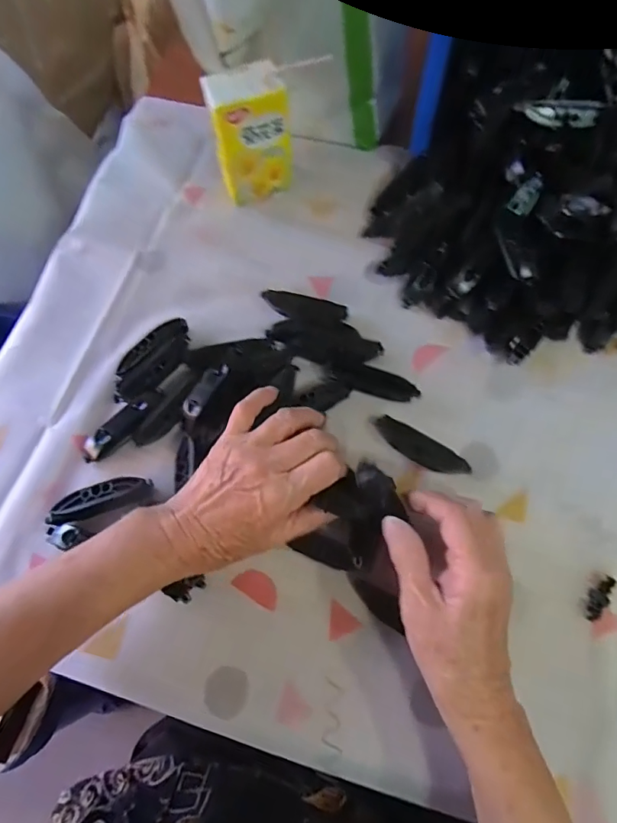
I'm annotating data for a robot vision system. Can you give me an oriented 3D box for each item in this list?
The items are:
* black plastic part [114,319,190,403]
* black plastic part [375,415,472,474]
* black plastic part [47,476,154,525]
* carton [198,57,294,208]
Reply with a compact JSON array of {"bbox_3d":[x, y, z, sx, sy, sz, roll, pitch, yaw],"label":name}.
[{"bbox_3d":[-0.138,-0.046,0.417,0.037,0.021,0.088,32,74,13],"label":"black plastic part"},{"bbox_3d":[0.091,0.030,0.386,0.080,0.015,0.021,30,73,12],"label":"black plastic part"},{"bbox_3d":[-0.165,0.069,0.377,0.078,0.014,0.025,-19,70,-5],"label":"black plastic part"},{"bbox_3d":[-0.054,-0.261,0.458,0.069,0.115,0.040,-22,70,-7],"label":"carton"}]

